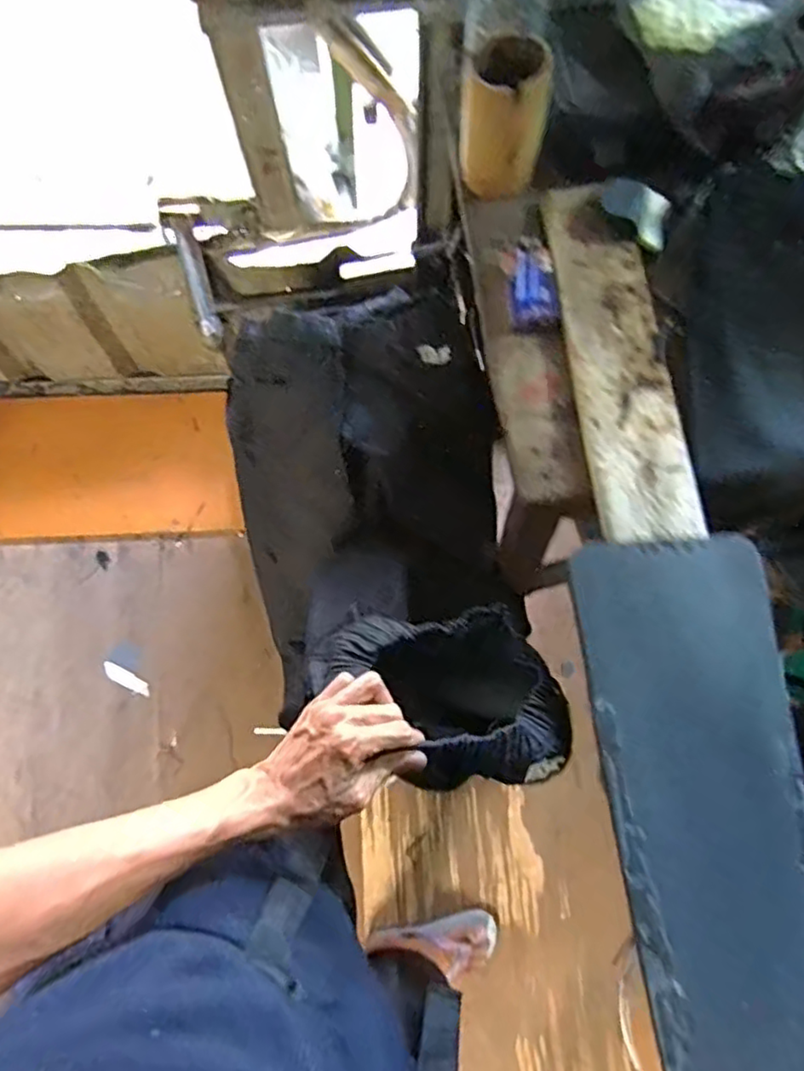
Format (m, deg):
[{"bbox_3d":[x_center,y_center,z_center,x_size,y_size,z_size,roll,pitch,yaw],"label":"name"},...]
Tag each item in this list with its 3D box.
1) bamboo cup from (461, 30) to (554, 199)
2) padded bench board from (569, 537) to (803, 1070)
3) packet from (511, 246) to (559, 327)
[{"bbox_3d":[0.114,-0.459,0.711,0.087,0.147,0.087,0,61,0],"label":"bamboo cup"},{"bbox_3d":[0.260,0.244,0.534,0.164,0.037,0.483,-5,73,1],"label":"padded bench board"},{"bbox_3d":[0.141,-0.273,0.702,0.046,0.014,0.086,-8,73,0],"label":"packet"}]

